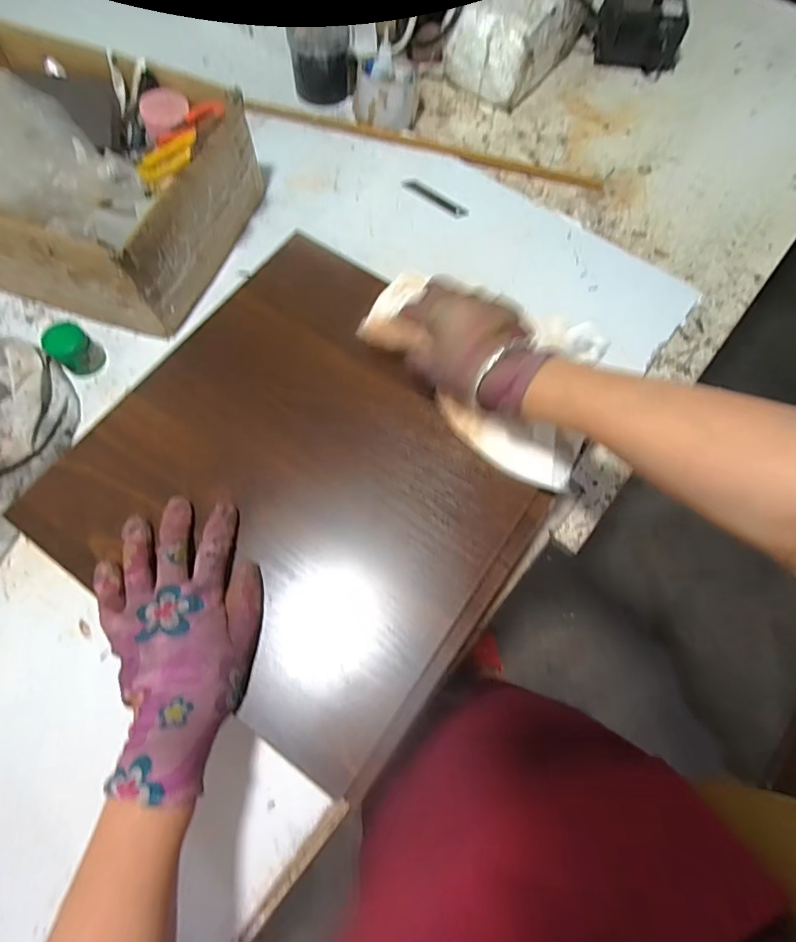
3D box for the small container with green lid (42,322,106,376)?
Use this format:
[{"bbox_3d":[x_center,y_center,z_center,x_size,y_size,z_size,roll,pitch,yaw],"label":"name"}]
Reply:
[{"bbox_3d":[-0.334,-0.125,0.502,0.037,0.046,0.040,1,71,-2],"label":"small container with green lid"}]

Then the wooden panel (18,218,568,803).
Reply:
[{"bbox_3d":[-0.066,-0.005,0.408,0.358,0.018,0.345,36,73,10],"label":"wooden panel"}]

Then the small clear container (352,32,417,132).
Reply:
[{"bbox_3d":[-0.018,-0.514,0.653,0.085,0.049,0.088,1,71,-2],"label":"small clear container"}]

